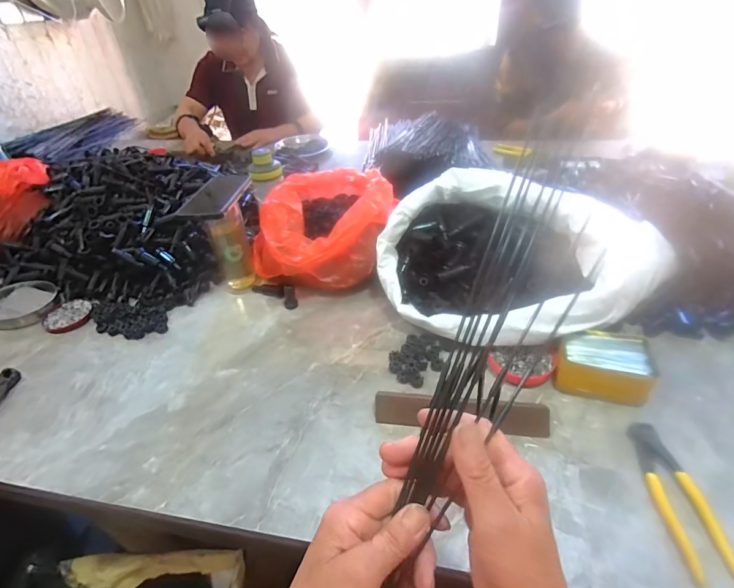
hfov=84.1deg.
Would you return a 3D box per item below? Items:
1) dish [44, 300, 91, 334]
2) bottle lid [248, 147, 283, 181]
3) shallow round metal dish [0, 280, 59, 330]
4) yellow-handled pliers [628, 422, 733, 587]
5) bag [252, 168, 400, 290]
[{"bbox_3d":[-0.543,0.042,0.741,0.078,0.010,0.076,-32,47,-29],"label":"dish"},{"bbox_3d":[-0.210,-0.258,0.837,0.066,0.058,0.056,-11,40,-7],"label":"bottle lid"},{"bbox_3d":[-0.659,0.016,0.773,0.129,0.025,0.118,-3,39,3],"label":"shallow round metal dish"},{"bbox_3d":[0.334,0.213,0.443,0.049,0.019,0.171,-2,40,4],"label":"yellow-handled pliers"},{"bbox_3d":[-0.095,-0.139,0.789,0.251,0.149,0.265,-14,40,-11],"label":"bag"}]

